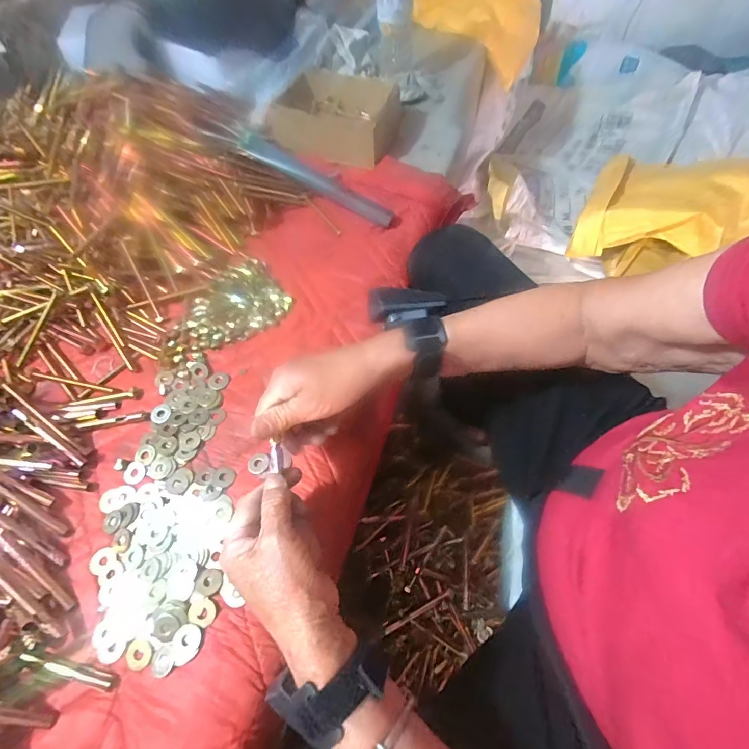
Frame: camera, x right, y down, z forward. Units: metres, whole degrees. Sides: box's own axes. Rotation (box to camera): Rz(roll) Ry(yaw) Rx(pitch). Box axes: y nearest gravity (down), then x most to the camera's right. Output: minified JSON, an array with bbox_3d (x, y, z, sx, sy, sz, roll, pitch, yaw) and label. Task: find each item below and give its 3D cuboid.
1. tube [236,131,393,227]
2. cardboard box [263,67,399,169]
[{"bbox_3d":[-0.081,-0.273,0.572,0.233,0.029,0.023,28,63,-3],"label":"tube"},{"bbox_3d":[-0.066,-0.439,0.692,0.208,0.077,0.158,13,60,12],"label":"cardboard box"}]

